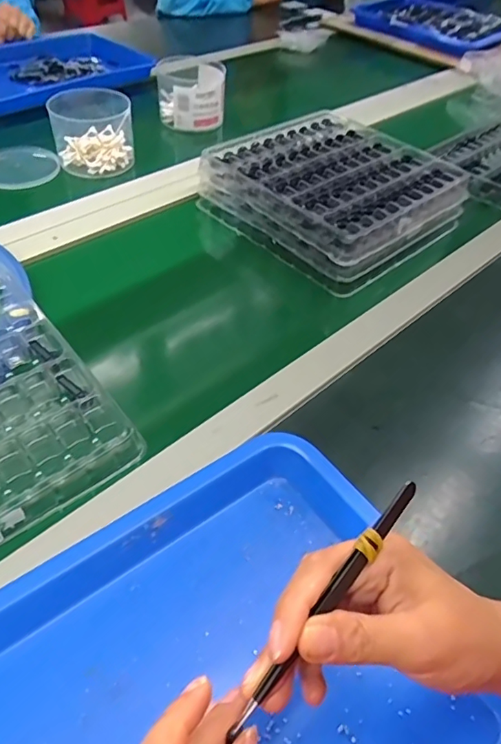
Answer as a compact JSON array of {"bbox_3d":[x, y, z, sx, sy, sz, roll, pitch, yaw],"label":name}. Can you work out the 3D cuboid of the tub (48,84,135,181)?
[{"bbox_3d":[-0.222,-0.343,0.737,0.110,0.082,0.089,-7,49,-11],"label":"tub"}]

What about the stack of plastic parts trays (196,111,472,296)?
[{"bbox_3d":[0.107,-0.244,0.689,0.254,0.061,0.266,-34,59,-30],"label":"stack of plastic parts trays"}]

